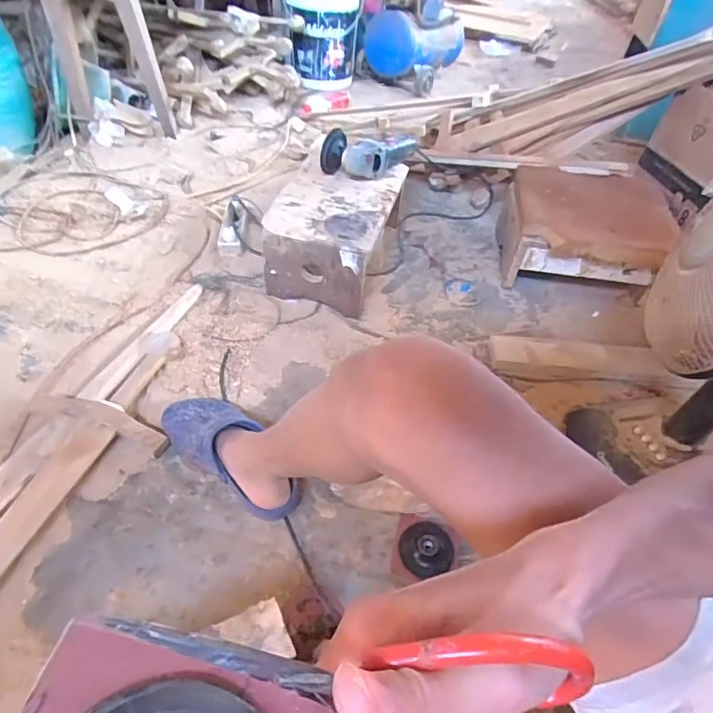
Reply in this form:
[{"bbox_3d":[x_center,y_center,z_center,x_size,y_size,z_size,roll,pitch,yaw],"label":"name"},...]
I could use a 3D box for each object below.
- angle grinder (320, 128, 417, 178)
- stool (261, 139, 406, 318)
[{"bbox_3d":[0.033,-0.481,1.124,0.137,0.094,0.236,24,49,14],"label":"angle grinder"},{"bbox_3d":[-0.040,-0.298,1.136,0.234,0.195,0.366,16,49,9],"label":"stool"}]

